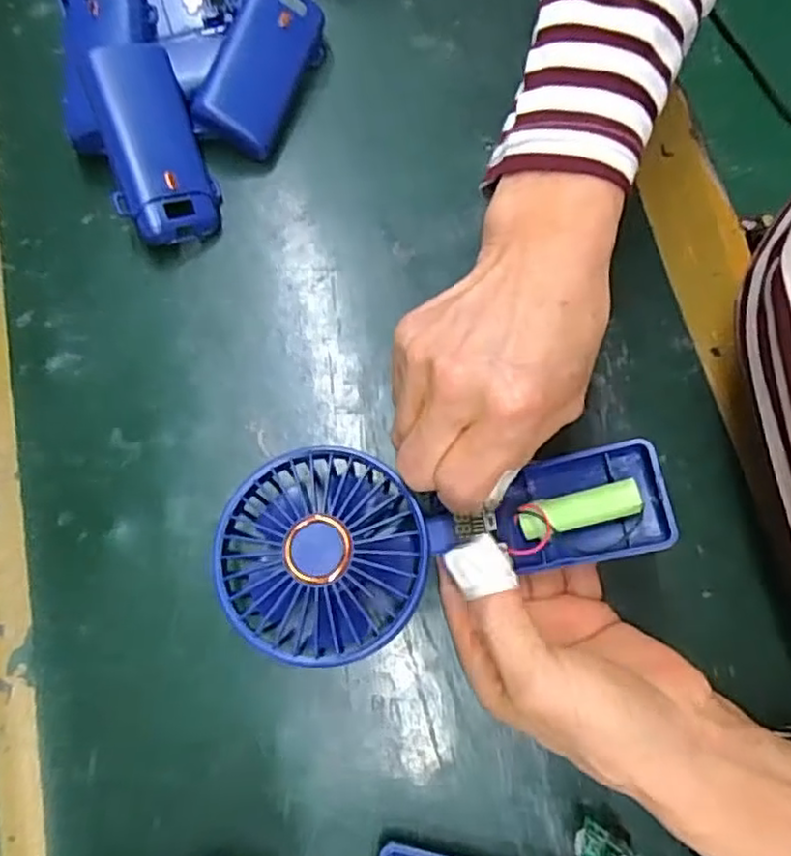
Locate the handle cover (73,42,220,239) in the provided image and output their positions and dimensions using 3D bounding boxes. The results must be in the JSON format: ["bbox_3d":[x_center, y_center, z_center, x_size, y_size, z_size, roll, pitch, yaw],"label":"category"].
[{"bbox_3d":[-0.121,-0.140,0.334,0.044,0.030,0.093,-17,97,-5],"label":"handle cover"}]

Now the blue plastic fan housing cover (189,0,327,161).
[{"bbox_3d":[-0.070,-0.189,0.354,0.045,0.022,0.090,31,76,-36],"label":"blue plastic fan housing cover"}]

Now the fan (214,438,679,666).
[{"bbox_3d":[0.018,0.044,0.278,0.177,0.032,0.079,-8,76,-2],"label":"fan"}]

